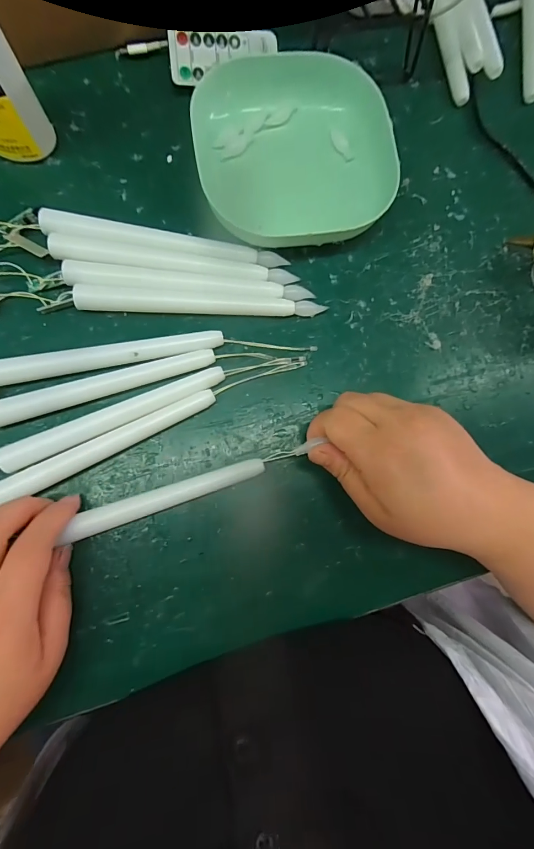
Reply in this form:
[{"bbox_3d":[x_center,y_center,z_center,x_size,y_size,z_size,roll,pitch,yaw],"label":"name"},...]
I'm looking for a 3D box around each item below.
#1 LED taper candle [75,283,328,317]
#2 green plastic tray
[{"bbox_3d":[-0.046,-0.087,0.260,0.171,0.014,0.015,1,82,-4],"label":"LED taper candle"},{"bbox_3d":[0.021,-0.206,0.273,0.142,0.033,0.136,-11,83,-6],"label":"green plastic tray"}]

